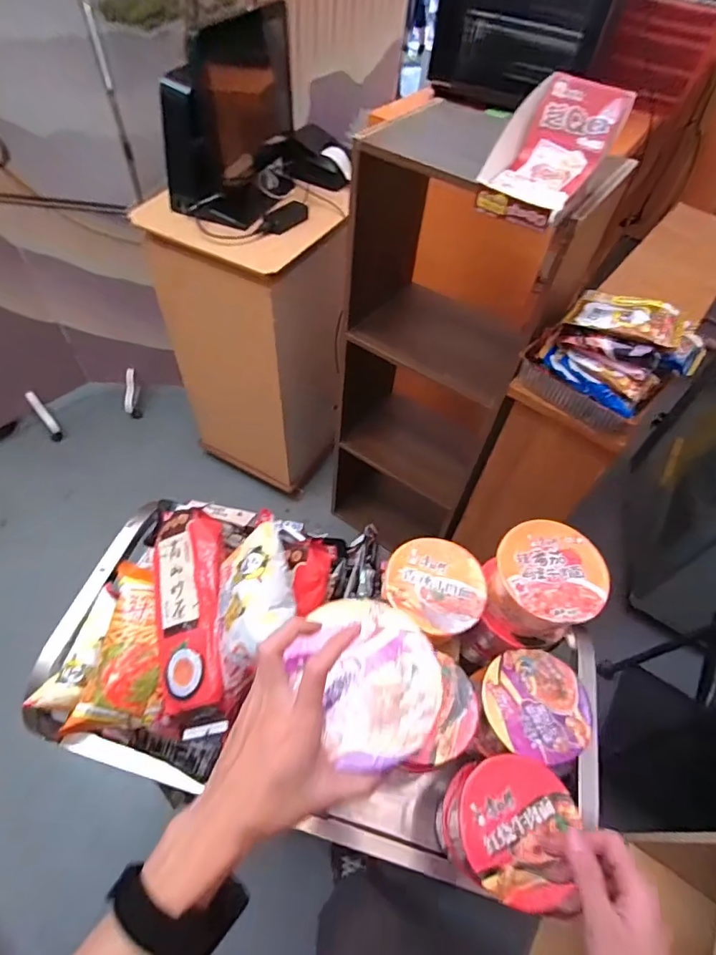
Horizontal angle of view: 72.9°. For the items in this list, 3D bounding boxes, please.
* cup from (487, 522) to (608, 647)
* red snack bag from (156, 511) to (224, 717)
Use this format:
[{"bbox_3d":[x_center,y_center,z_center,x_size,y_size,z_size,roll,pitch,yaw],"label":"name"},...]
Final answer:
[{"bbox_3d":[0.230,0.138,0.620,0.125,0.109,0.122,29,57,15],"label":"cup"},{"bbox_3d":[-0.219,0.171,0.646,0.101,0.045,0.247,-20,65,10],"label":"red snack bag"}]

